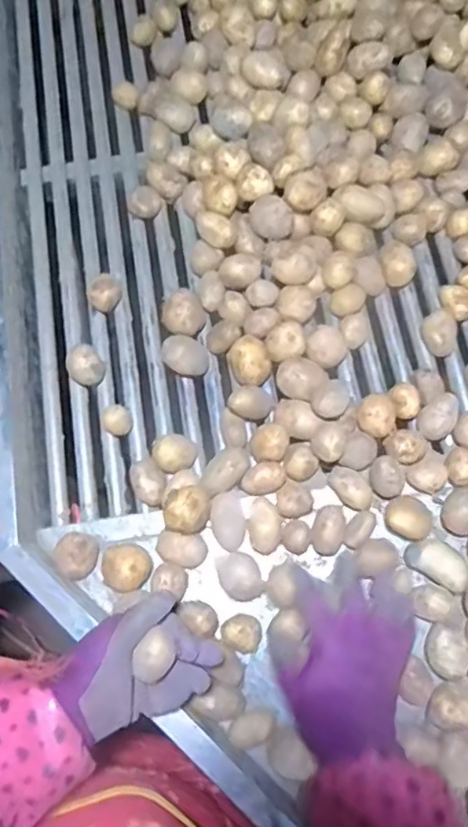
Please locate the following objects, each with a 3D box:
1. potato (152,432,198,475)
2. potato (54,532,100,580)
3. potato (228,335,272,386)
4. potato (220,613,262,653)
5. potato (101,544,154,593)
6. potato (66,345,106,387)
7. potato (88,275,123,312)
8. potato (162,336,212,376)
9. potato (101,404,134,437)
[{"bbox_3d":[-0.063,0.045,0.602,0.043,0.042,0.037,-38,75,-10],"label":"potato"},{"bbox_3d":[-0.163,0.147,0.577,0.040,0.044,0.044,-1,72,2],"label":"potato"},{"bbox_3d":[0.018,-0.056,0.625,0.045,0.042,0.051,-12,72,-2],"label":"potato"},{"bbox_3d":[0.009,0.219,0.556,0.039,0.024,0.034,22,74,9],"label":"potato"},{"bbox_3d":[-0.108,0.158,0.567,0.044,0.044,0.046,-1,72,2],"label":"potato"},{"bbox_3d":[-0.169,-0.053,0.638,0.038,0.042,0.044,-33,74,-8],"label":"potato"},{"bbox_3d":[-0.154,-0.145,0.670,0.041,0.029,0.036,-29,73,-7],"label":"potato"},{"bbox_3d":[-0.057,-0.062,0.633,0.050,0.044,0.041,22,74,9],"label":"potato"},{"bbox_3d":[-0.131,0.009,0.627,0.031,0.023,0.031,-1,72,2],"label":"potato"}]

